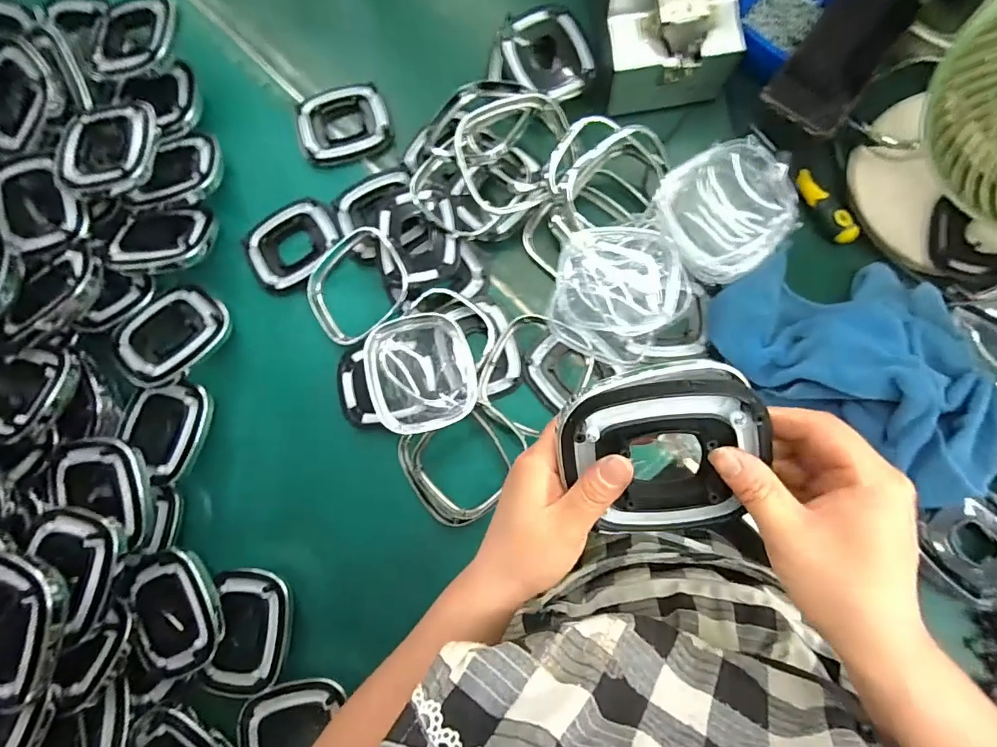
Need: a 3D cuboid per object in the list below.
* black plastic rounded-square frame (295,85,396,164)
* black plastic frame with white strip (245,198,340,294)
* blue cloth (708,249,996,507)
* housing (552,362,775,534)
[{"bbox_3d":[-0.181,-0.293,0.568,0.103,0.018,0.084,-17,83,6],"label":"black plastic rounded-square frame"},{"bbox_3d":[-0.238,-0.149,0.558,0.108,0.011,0.087,-43,82,2],"label":"black plastic frame with white strip"},{"bbox_3d":[0.355,-0.006,0.462,0.175,0.070,0.292,-44,82,2],"label":"blue cloth"},{"bbox_3d":[0.093,0.049,0.284,0.106,0.035,0.096,-10,101,11],"label":"housing"}]

